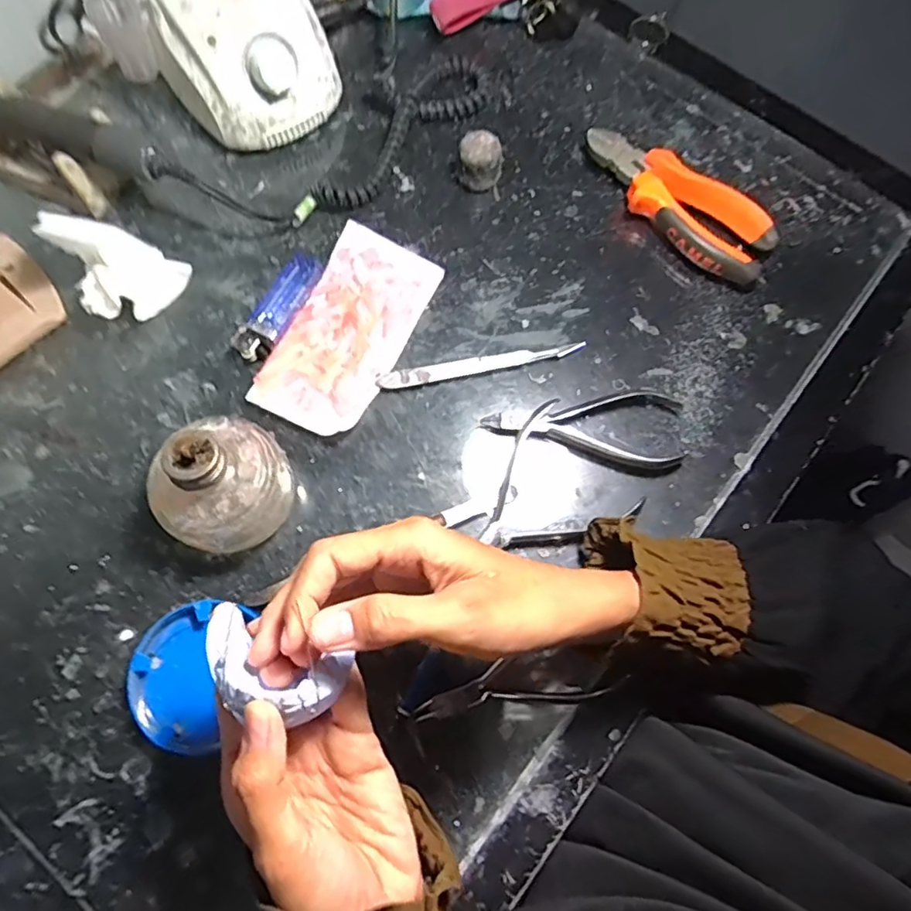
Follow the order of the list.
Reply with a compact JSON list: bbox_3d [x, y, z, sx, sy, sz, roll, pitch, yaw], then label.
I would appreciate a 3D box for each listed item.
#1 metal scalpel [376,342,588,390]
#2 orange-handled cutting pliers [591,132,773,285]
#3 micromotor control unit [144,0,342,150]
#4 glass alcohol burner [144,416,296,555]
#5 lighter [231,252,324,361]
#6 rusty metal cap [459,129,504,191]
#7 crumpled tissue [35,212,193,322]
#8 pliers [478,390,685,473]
[{"bbox_3d":[0.018,-0.060,0.401,0.138,0.007,0.011,-11,75,-5],"label":"metal scalpel"},{"bbox_3d":[0.156,-0.181,0.430,0.150,0.030,0.049,43,77,9],"label":"orange-handled cutting pliers"},{"bbox_3d":[-0.159,-0.293,0.424,0.110,0.082,0.137,-32,78,-10],"label":"micromotor control unit"},{"bbox_3d":[-0.128,0.018,0.335,0.067,0.079,0.071,1,74,-2],"label":"glass alcohol burner"},{"bbox_3d":[-0.117,-0.099,0.404,0.024,0.015,0.080,28,75,6],"label":"lighter"},{"bbox_3d":[0.019,-0.210,0.433,0.031,0.032,0.027,0,74,-2],"label":"rusty metal cap"},{"bbox_3d":[-0.218,-0.126,0.383,0.062,0.064,0.065,43,77,9],"label":"crumpled tissue"},{"bbox_3d":[0.082,-0.016,0.384,0.128,0.013,0.054,-1,74,-2],"label":"pliers"}]

